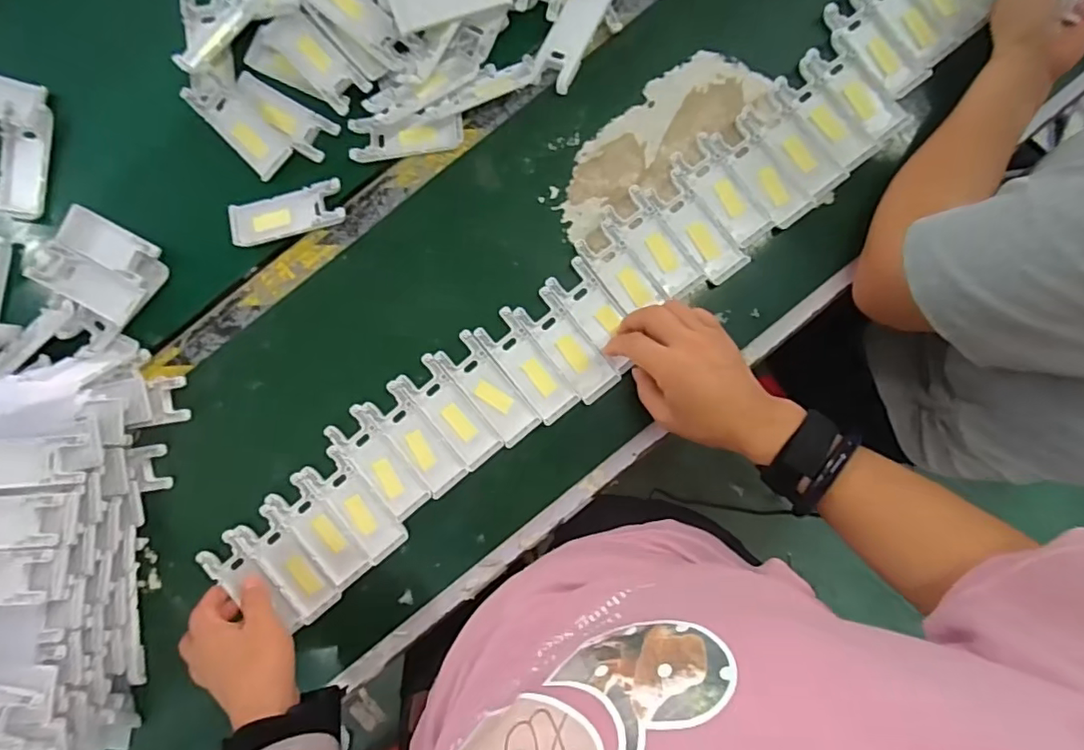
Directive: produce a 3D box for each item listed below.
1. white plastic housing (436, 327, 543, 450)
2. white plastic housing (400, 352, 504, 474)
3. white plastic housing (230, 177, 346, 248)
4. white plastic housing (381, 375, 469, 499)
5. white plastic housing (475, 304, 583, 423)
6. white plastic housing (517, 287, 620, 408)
[{"bbox_3d":[-0.047,0.013,0.503,0.038,0.011,0.103,-39,88,-2],"label":"white plastic housing"},{"bbox_3d":[-0.080,0.033,0.503,0.038,0.011,0.103,-40,88,-2],"label":"white plastic housing"},{"bbox_3d":[-0.234,-0.147,0.520,0.104,0.007,0.039,-14,88,-1],"label":"white plastic housing"},{"bbox_3d":[-0.109,0.055,0.502,0.041,0.011,0.104,-33,88,-2],"label":"white plastic housing"},{"bbox_3d":[-0.013,-0.008,0.503,0.036,0.009,0.104,-38,88,-2],"label":"white plastic housing"},{"bbox_3d":[0.023,-0.026,0.504,0.039,0.012,0.103,-39,84,-2],"label":"white plastic housing"}]

